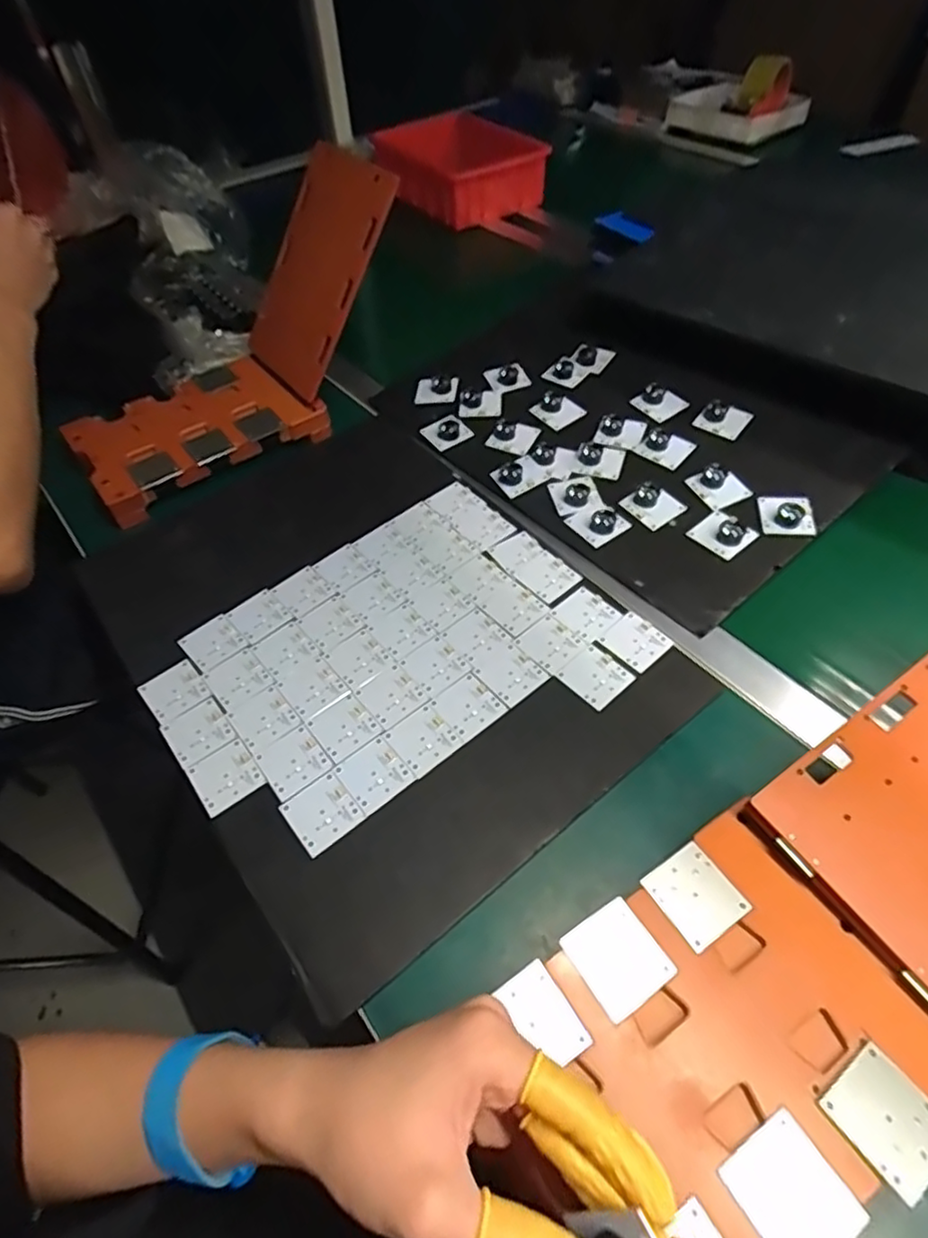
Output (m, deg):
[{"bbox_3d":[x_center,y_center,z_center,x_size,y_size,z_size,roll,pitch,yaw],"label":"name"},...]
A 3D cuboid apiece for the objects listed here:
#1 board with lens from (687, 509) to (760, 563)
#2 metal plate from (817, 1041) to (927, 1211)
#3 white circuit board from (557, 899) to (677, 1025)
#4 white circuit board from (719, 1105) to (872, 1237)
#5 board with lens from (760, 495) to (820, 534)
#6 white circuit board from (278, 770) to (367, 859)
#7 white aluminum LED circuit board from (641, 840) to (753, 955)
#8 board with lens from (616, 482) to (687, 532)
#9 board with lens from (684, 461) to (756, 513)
[{"bbox_3d":[0.240,-0.081,0.599,0.042,0.014,0.049,-33,57,-21],"label":"board with lens"},{"bbox_3d":[0.208,0.244,0.316,0.045,0.006,0.048,-32,57,-20],"label":"metal plate"},{"bbox_3d":[0.087,0.191,0.367,0.047,0.004,0.050,-27,55,-17],"label":"white circuit board"},{"bbox_3d":[0.154,0.268,0.302,0.047,0.006,0.049,-28,55,-17],"label":"white circuit board"},{"bbox_3d":[0.304,-0.100,0.607,0.047,0.017,0.046,6,53,8],"label":"board with lens"},{"bbox_3d":[-0.101,0.137,0.460,0.045,0.004,0.047,-33,57,-21],"label":"white circuit board"},{"bbox_3d":[0.138,0.164,0.386,0.045,0.004,0.048,-28,56,-18],"label":"white aluminum LED circuit board"},{"bbox_3d":[0.184,-0.112,0.628,0.043,0.015,0.047,-33,57,-21],"label":"board with lens"},{"bbox_3d":[0.249,-0.132,0.634,0.043,0.015,0.047,-24,54,-14],"label":"board with lens"}]

